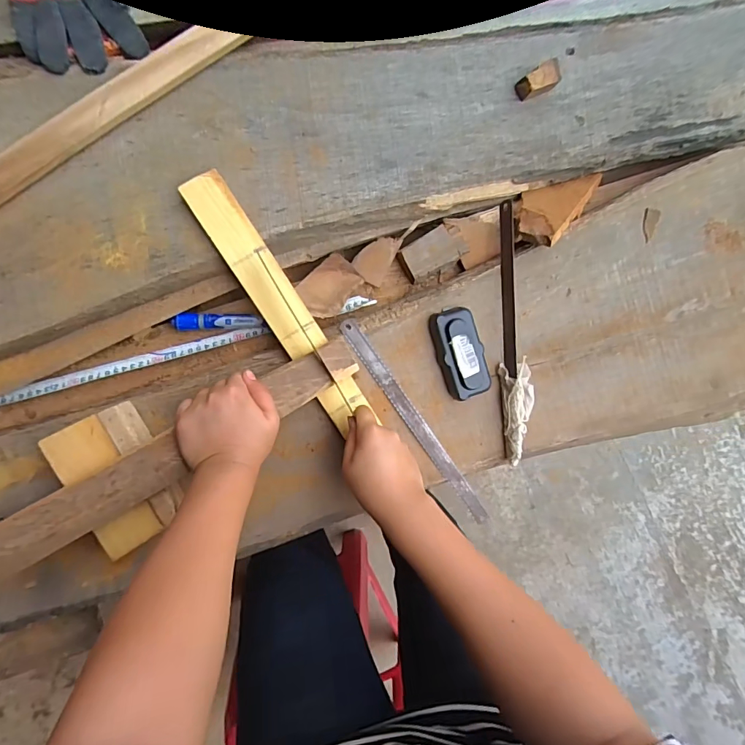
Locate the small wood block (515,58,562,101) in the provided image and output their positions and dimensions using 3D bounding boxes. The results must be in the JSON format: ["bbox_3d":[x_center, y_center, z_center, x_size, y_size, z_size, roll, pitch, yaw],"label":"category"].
[{"bbox_3d":[0.191,-0.334,0.506,0.040,0.029,0.027,-26,96,-3],"label":"small wood block"}]

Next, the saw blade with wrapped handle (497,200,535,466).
[{"bbox_3d":[0.167,-0.044,0.526,0.036,0.020,0.300,-7,95,-5],"label":"saw blade with wrapped handle"}]

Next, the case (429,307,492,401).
[{"bbox_3d":[0.104,-0.023,0.519,0.050,0.031,0.105,-15,95,-4],"label":"case"}]

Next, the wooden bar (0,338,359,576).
[{"bbox_3d":[-0.193,0.079,0.452,0.400,0.013,0.049,-30,96,-11],"label":"wooden bar"}]

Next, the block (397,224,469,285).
[{"bbox_3d":[0.074,-0.148,0.539,0.078,0.019,0.044,-31,96,-2],"label":"block"}]

